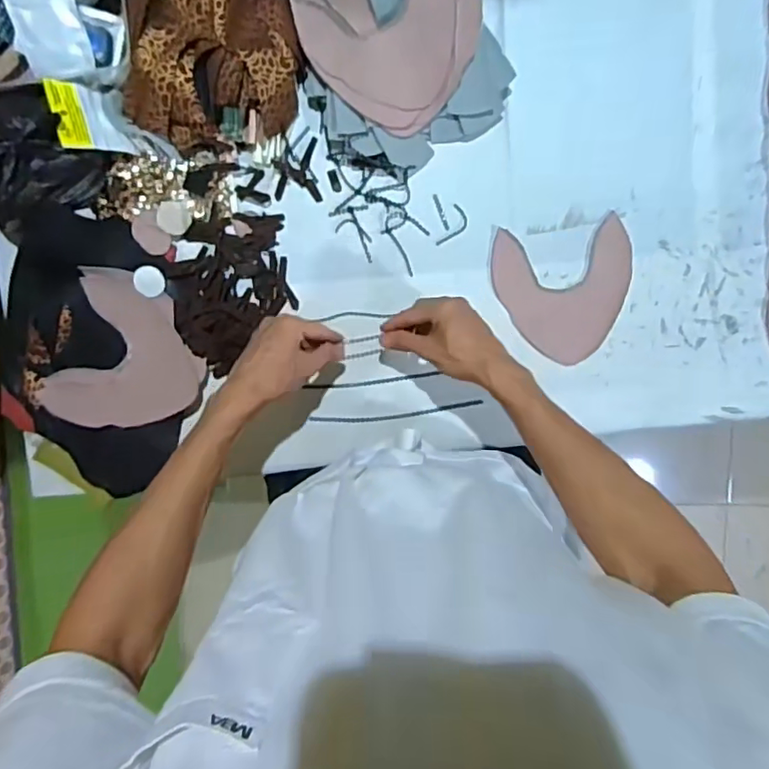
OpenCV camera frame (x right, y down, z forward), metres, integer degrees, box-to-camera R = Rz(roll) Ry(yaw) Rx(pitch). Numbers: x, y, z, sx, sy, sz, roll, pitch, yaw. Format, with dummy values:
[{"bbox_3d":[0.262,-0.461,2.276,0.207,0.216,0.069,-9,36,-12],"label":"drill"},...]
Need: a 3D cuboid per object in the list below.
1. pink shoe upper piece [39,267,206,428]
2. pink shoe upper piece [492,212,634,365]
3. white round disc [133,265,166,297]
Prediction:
[{"bbox_3d":[-0.293,-0.029,0.650,0.162,0.028,0.171,22,95,-2],"label":"pink shoe upper piece"},{"bbox_3d":[0.220,-0.110,0.681,0.163,0.004,0.163,-10,95,1],"label":"pink shoe upper piece"},{"bbox_3d":[-0.274,-0.120,0.654,0.033,0.007,0.036,0,95,0],"label":"white round disc"}]

